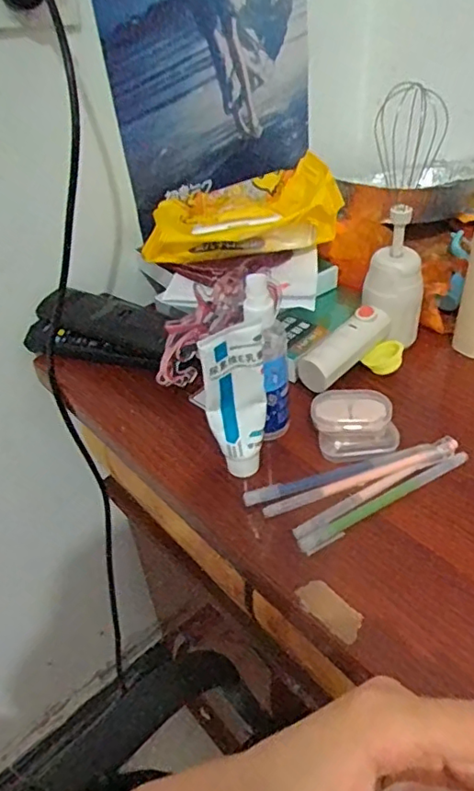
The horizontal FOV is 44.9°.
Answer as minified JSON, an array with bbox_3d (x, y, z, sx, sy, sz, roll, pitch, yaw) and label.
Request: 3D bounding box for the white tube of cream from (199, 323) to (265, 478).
[{"bbox_3d":[0.000,0.007,0.408,0.042,0.122,0.019,-4,39,2],"label":"white tube of cream"}]

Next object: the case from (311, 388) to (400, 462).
[{"bbox_3d":[0.091,0.022,0.448,0.061,0.031,0.046,-4,39,2],"label":"case"}]

